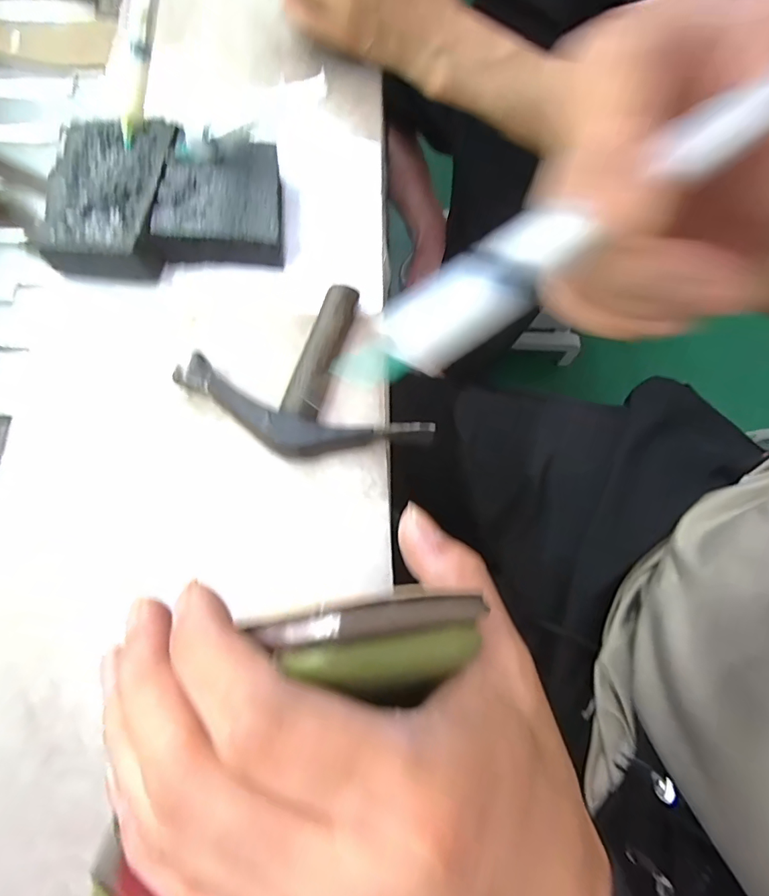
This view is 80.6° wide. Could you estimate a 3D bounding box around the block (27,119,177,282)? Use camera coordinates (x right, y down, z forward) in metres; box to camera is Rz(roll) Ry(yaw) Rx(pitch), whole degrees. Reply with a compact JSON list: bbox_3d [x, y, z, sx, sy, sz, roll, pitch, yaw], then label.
[{"bbox_3d":[-0.201,-0.182,0.339,0.083,0.035,0.127,0,71,-1],"label":"block"}]

